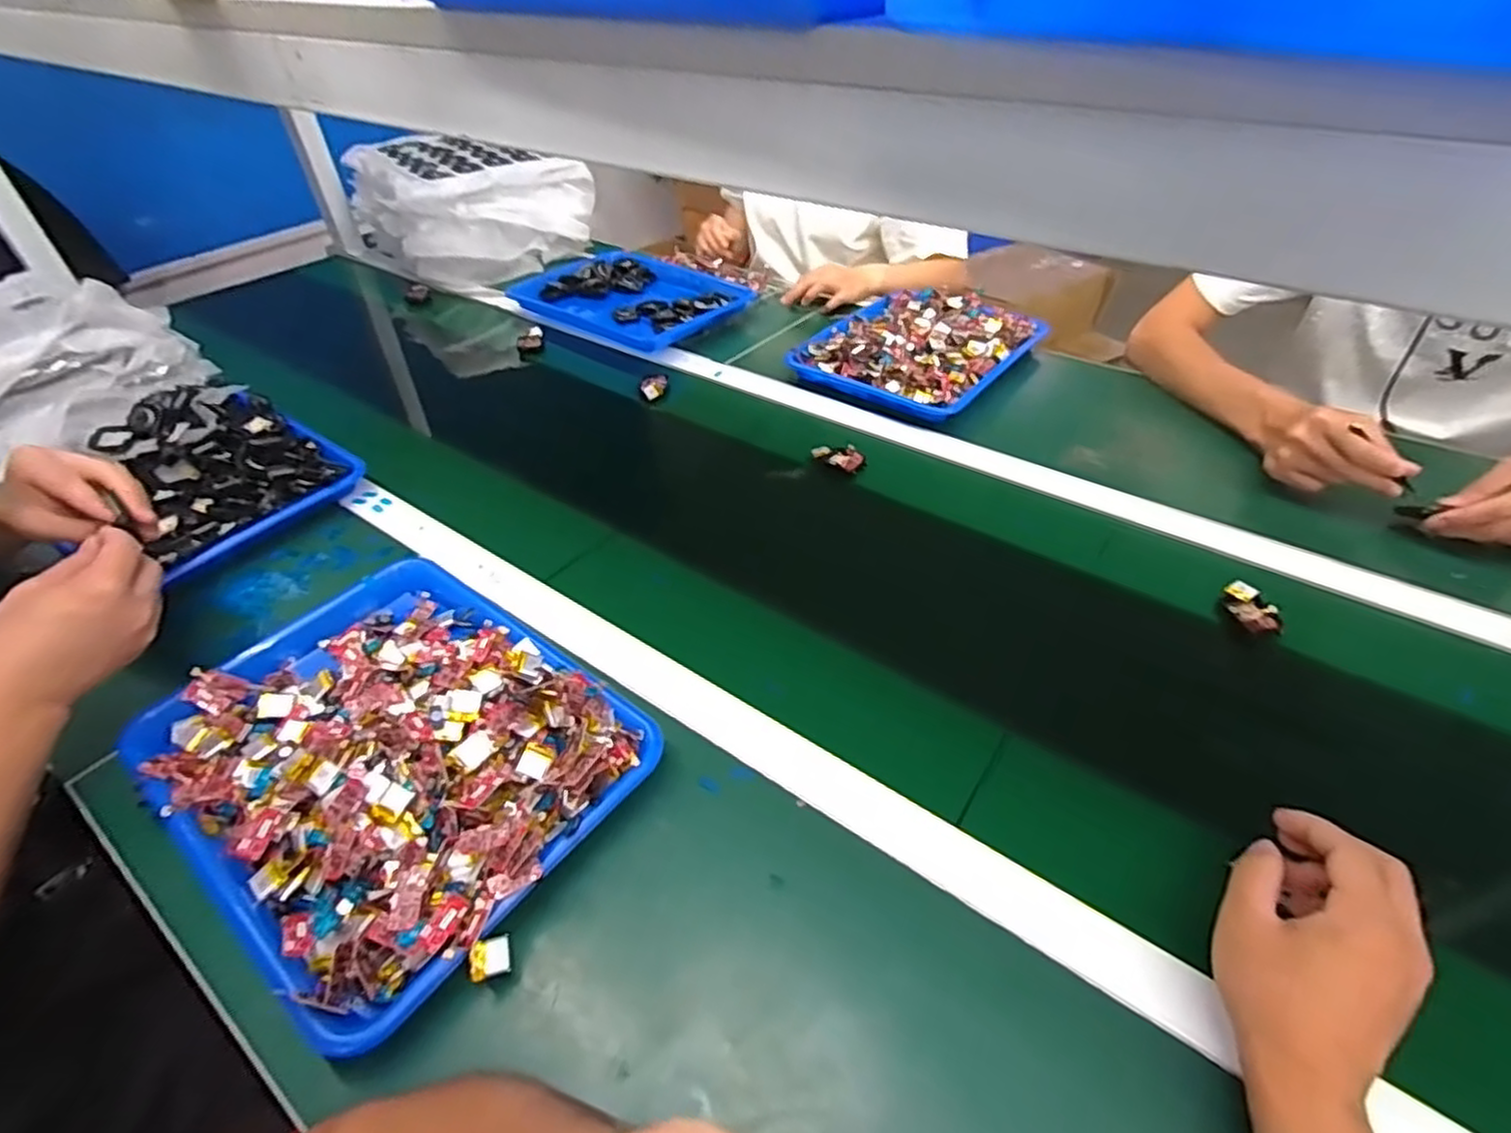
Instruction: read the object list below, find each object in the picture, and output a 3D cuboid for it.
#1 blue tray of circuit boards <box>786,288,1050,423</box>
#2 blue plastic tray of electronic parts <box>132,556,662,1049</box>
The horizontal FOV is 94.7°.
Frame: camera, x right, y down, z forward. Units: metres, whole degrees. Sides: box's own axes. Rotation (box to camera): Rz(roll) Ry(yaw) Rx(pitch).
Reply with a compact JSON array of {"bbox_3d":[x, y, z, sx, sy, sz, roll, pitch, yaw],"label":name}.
[{"bbox_3d":[0.223,-0.298,0.936,0.239,0.040,0.293,28,51,29],"label":"blue tray of circuit boards"},{"bbox_3d":[-0.257,0.123,0.494,0.324,0.057,0.253,27,50,28],"label":"blue plastic tray of electronic parts"}]

